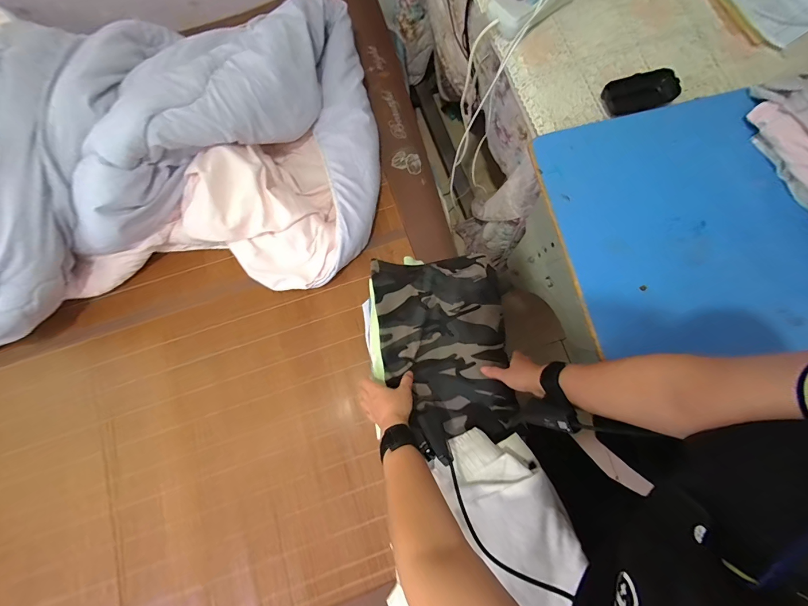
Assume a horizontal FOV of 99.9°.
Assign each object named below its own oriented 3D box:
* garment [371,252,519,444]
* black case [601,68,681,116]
[{"bbox_3d":[0.079,0.078,0.631,0.238,0.060,0.326,-7,80,-2],"label":"garment"},{"bbox_3d":[0.364,-0.326,0.528,0.109,0.030,0.050,-13,80,-3],"label":"black case"}]

